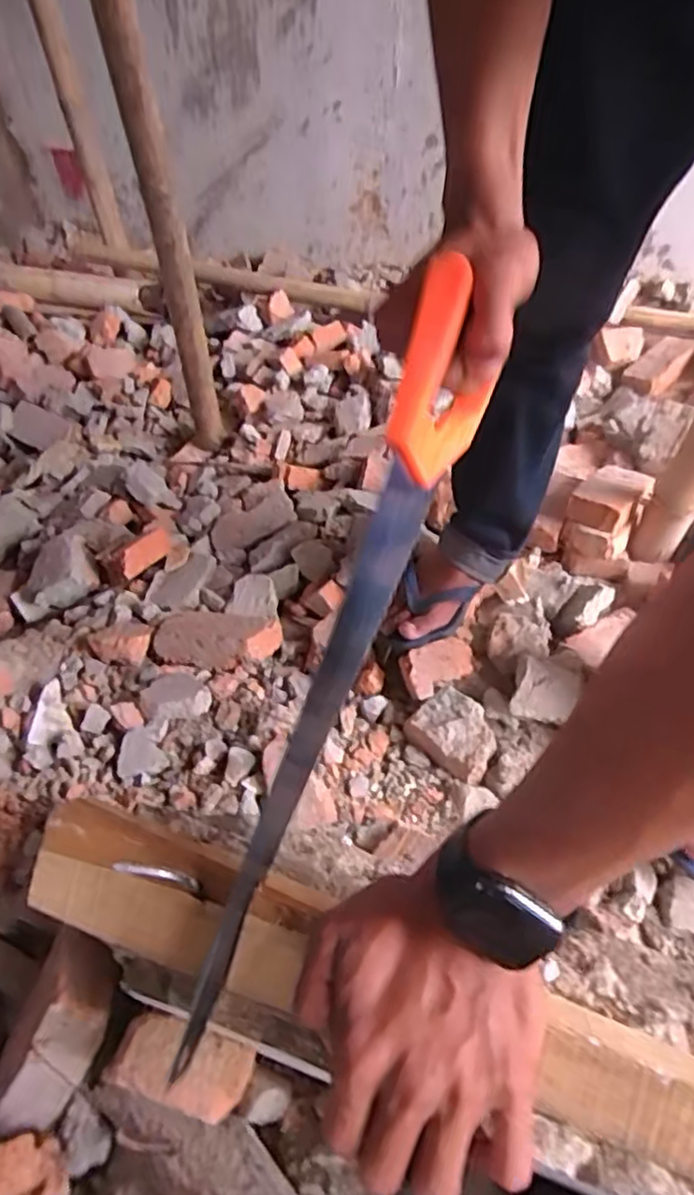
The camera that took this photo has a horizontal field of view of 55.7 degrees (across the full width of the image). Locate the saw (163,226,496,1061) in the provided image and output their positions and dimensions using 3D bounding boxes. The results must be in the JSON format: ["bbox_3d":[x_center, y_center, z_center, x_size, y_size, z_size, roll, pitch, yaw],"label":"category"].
[{"bbox_3d":[0.009,0.029,0.383,0.022,0.120,0.402,19,92,18],"label":"saw"}]

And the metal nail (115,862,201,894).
[{"bbox_3d":[-0.092,0.138,0.327,0.008,0.054,0.006,-29,44,27],"label":"metal nail"}]

